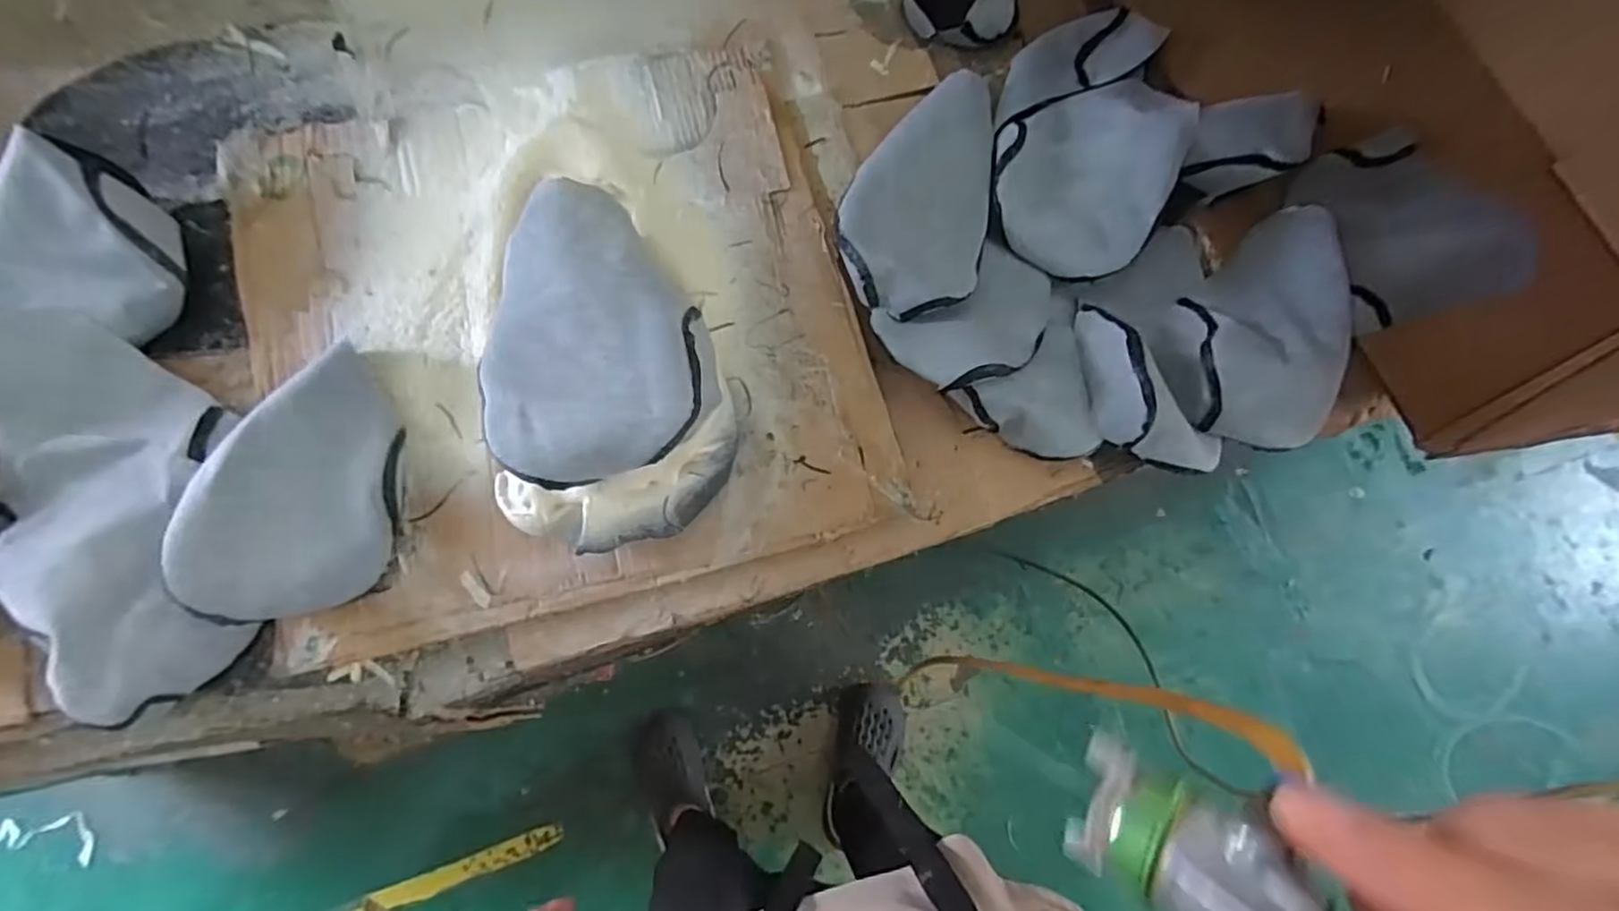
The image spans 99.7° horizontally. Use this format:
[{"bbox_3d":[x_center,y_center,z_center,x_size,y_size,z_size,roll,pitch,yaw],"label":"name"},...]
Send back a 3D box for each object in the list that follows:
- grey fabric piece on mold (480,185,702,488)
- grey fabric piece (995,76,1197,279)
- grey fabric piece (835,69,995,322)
[{"bbox_3d":[-0.186,-0.116,0.585,0.174,0.060,0.293,-9,63,0],"label":"grey fabric piece on mold"},{"bbox_3d":[0.303,-0.326,0.740,0.186,0.037,0.282,28,79,5],"label":"grey fabric piece"},{"bbox_3d":[0.129,-0.290,0.721,0.152,0.047,0.337,21,64,3],"label":"grey fabric piece"}]

